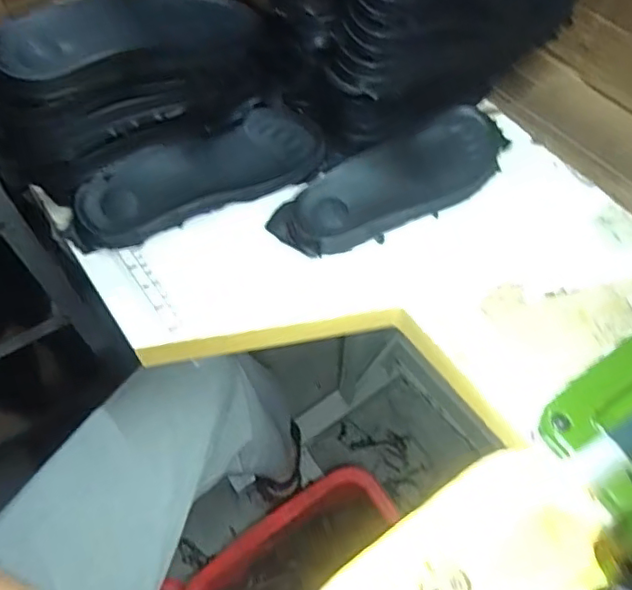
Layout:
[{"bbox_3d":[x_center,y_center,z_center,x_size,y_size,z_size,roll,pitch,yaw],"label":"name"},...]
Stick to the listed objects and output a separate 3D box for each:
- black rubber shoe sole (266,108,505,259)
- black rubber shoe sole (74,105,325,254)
[{"bbox_3d":[0.081,-0.108,0.547,0.251,0.021,0.085,-28,63,-15],"label":"black rubber shoe sole"},{"bbox_3d":[-0.110,-0.116,0.545,0.238,0.029,0.082,-22,62,-12],"label":"black rubber shoe sole"}]

